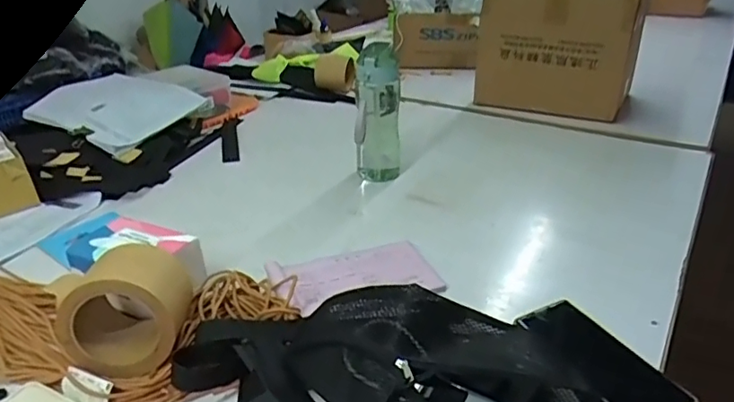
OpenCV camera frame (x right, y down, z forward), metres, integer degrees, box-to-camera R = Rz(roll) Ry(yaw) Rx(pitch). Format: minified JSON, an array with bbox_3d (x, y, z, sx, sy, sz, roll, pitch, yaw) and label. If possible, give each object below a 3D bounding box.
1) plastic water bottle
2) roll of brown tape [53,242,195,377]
[{"bbox_3d":[0.017,-0.138,0.877,0.069,0.213,0.067,1,28,3],"label":"plastic water bottle"},{"bbox_3d":[-0.230,0.103,0.537,0.106,0.105,0.082,-3,20,-2],"label":"roll of brown tape"}]

